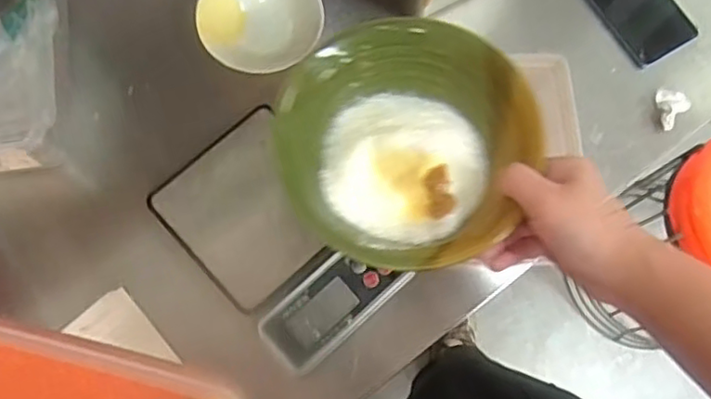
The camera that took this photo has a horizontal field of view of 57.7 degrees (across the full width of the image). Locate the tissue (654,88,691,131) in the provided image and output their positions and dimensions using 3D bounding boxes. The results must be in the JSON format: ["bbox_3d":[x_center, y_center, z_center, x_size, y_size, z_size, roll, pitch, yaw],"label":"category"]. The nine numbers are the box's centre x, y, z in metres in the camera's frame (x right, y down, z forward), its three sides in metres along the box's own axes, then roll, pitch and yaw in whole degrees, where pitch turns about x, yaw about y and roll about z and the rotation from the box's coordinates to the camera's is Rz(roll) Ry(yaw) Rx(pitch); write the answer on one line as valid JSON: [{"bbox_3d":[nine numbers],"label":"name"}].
[{"bbox_3d":[0.316,-0.094,0.652,0.032,0.012,0.038,37,77,9],"label":"tissue"}]

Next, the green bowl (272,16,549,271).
[{"bbox_3d":[0.043,-0.041,0.495,0.187,0.076,0.180,0,74,-1],"label":"green bowl"}]

